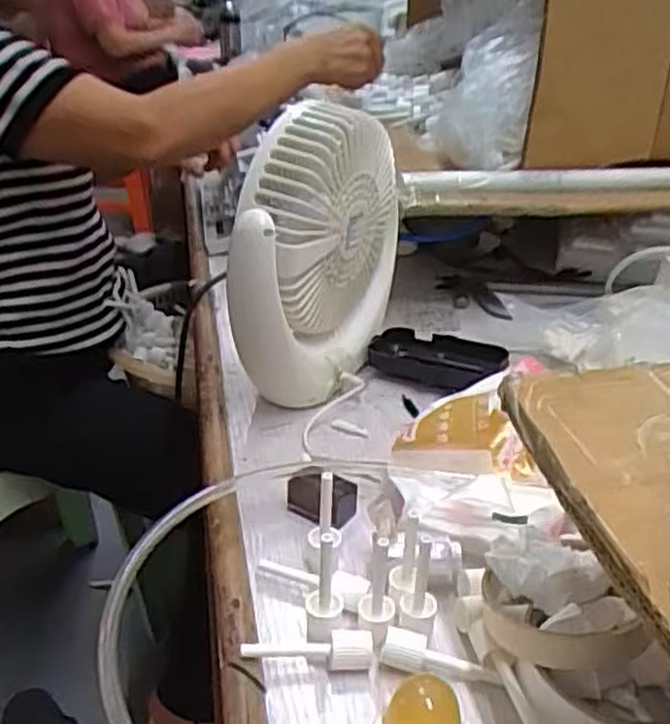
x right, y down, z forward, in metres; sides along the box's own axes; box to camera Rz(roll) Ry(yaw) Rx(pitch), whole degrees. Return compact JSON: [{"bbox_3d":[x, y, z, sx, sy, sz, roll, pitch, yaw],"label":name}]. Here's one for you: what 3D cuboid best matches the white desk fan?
[{"bbox_3d":[-0.013,-0.078,0.586,0.070,0.212,0.176,14,32,24],"label":"white desk fan"}]

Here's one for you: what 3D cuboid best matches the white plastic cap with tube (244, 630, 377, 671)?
[{"bbox_3d":[-0.013,0.144,0.380,0.064,0.014,0.014,-1,29,-2],"label":"white plastic cap with tube"}]

